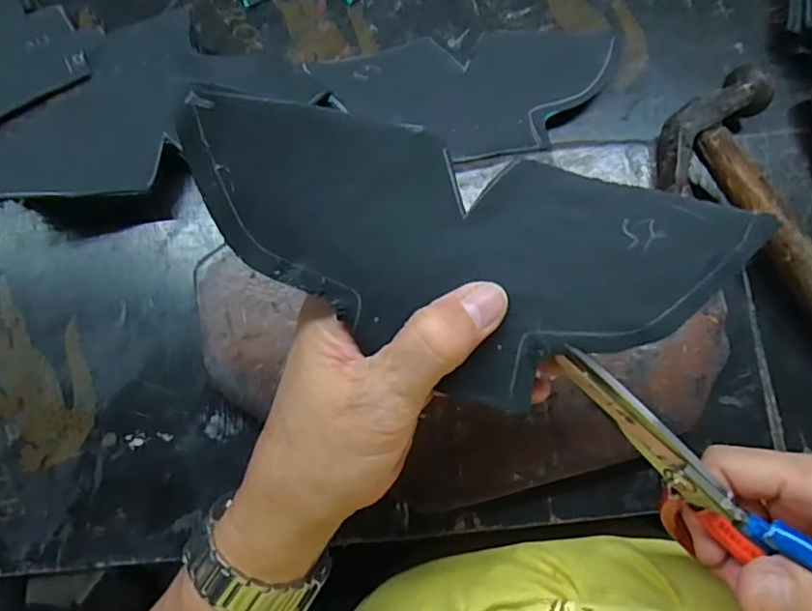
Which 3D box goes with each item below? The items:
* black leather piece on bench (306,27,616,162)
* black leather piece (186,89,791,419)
[{"bbox_3d":[0.040,-0.126,0.332,0.173,0.006,0.092,-8,67,-3],"label":"black leather piece on bench"},{"bbox_3d":[0.019,-0.014,0.188,0.179,0.032,0.080,13,78,-7],"label":"black leather piece"}]

